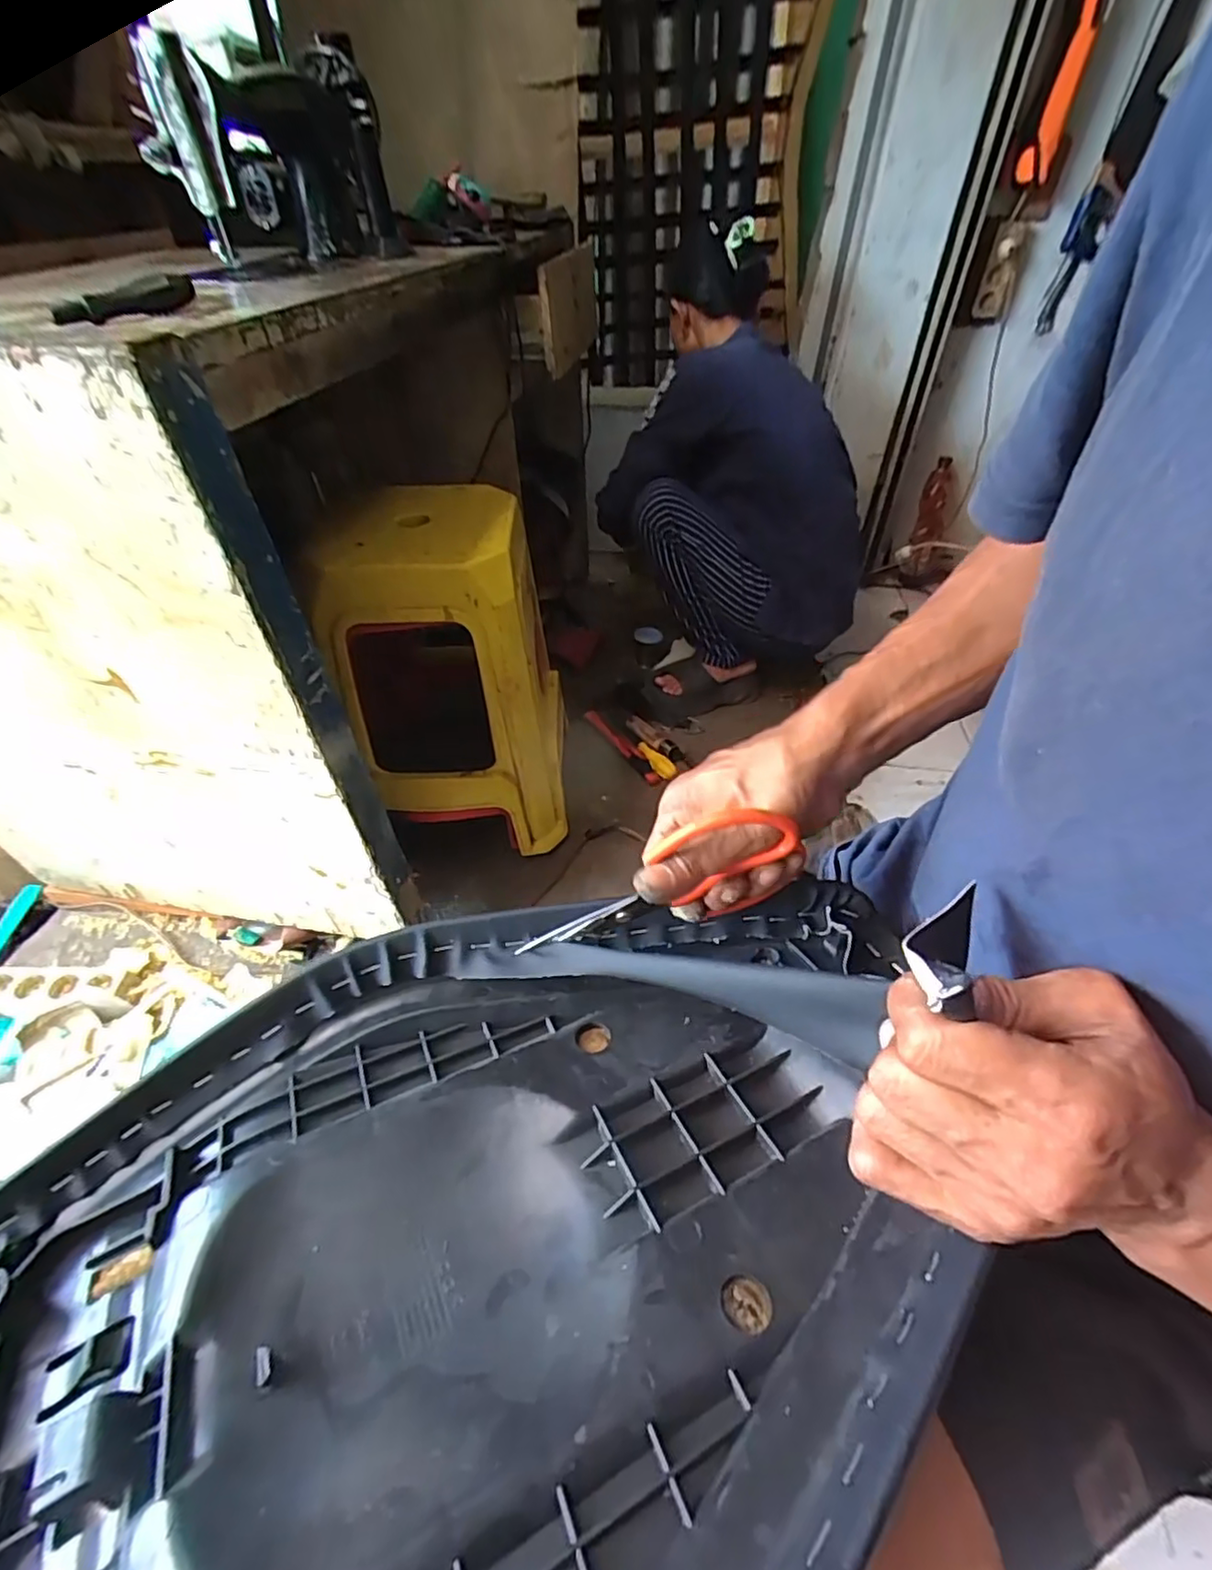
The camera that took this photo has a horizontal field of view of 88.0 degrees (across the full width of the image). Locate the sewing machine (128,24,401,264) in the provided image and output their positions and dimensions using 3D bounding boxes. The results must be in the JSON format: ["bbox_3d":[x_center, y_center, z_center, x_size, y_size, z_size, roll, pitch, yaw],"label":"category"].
[{"bbox_3d":[-0.377,-0.730,0.733,0.211,0.172,0.244,-9,45,-7],"label":"sewing machine"}]

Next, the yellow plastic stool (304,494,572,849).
[{"bbox_3d":[-0.218,-0.155,0.940,0.274,0.459,0.276,-1,43,-2],"label":"yellow plastic stool"}]

